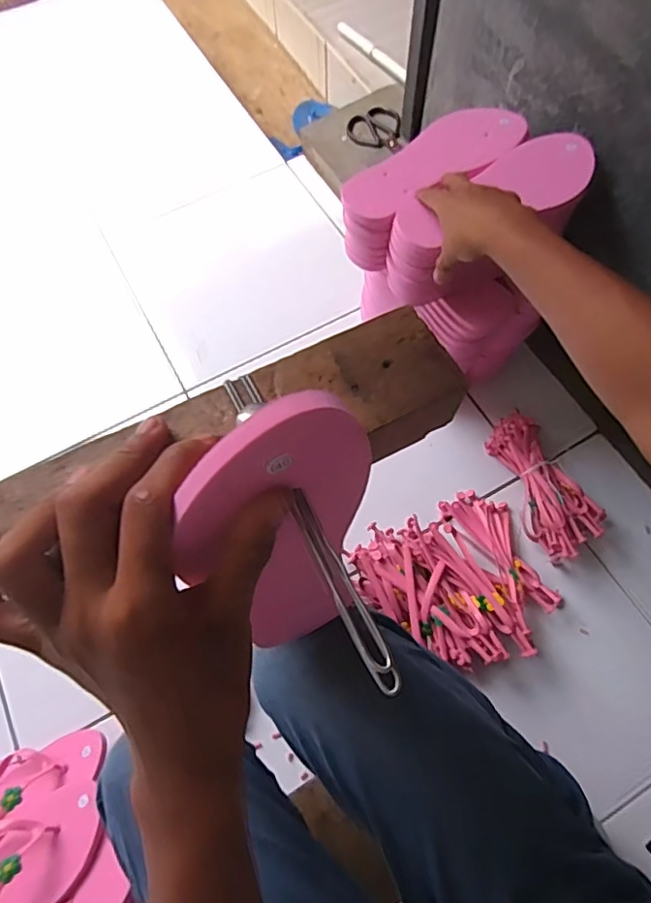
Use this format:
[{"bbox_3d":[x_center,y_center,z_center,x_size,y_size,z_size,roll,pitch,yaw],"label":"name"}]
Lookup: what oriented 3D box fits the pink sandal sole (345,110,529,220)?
[{"bbox_3d":[0.131,-0.351,0.676,0.232,0.017,0.090,-32,69,-12],"label":"pink sandal sole"}]

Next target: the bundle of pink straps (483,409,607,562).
[{"bbox_3d":[0.309,0.042,0.804,0.099,0.055,0.214,-24,67,-9],"label":"bundle of pink straps"}]

